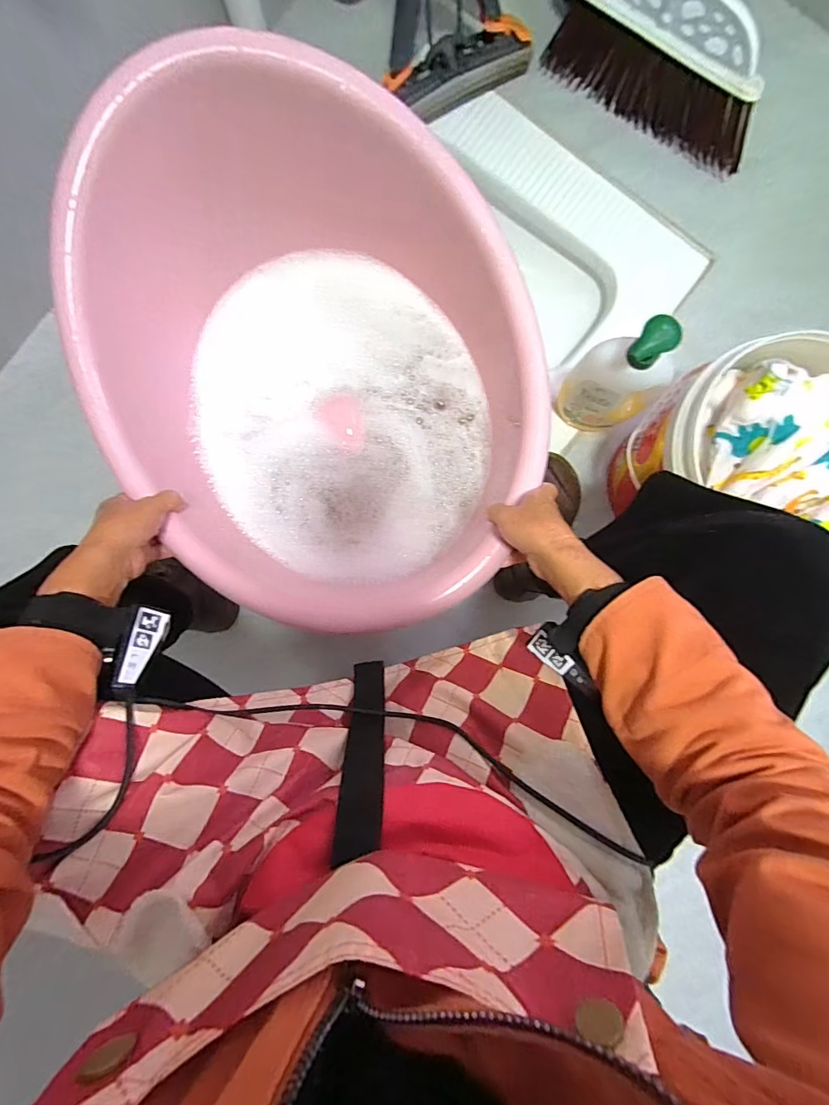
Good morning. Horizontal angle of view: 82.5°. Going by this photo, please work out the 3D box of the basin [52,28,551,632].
[{"bbox_3d":[-0.102,-0.187,0.518,0.474,0.224,0.429,34,90,-2],"label":"basin"}]

